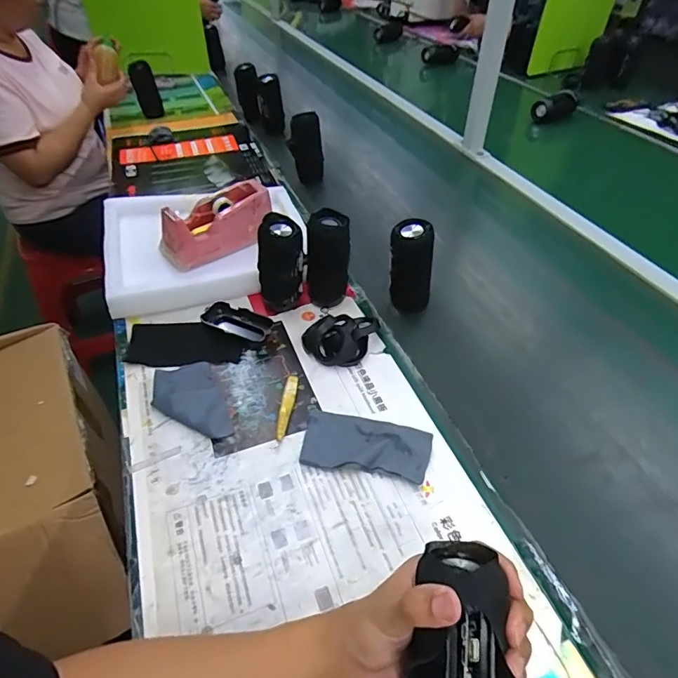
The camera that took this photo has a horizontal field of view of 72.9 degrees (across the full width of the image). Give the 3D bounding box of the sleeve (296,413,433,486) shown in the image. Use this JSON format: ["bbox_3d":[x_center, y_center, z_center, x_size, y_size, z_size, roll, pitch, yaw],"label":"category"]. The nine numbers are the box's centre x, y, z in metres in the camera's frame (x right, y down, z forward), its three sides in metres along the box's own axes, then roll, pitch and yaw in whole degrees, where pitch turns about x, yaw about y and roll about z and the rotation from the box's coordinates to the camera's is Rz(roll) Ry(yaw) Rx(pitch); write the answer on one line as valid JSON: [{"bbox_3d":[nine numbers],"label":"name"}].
[{"bbox_3d":[0.033,0.130,0.567,0.153,0.014,0.076,8,45,9],"label":"sleeve"}]

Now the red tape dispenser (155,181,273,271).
[{"bbox_3d":[-0.219,-0.211,0.810,0.207,0.112,0.076,-37,55,-20],"label":"red tape dispenser"}]

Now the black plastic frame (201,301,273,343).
[{"bbox_3d":[-0.160,-0.027,0.709,0.111,0.020,0.045,16,47,16],"label":"black plastic frame"}]

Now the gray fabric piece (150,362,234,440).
[{"bbox_3d":[-0.199,0.080,0.607,0.084,0.014,0.136,-18,47,-17],"label":"gray fabric piece"}]

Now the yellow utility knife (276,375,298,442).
[{"bbox_3d":[-0.068,0.086,0.605,0.016,0.007,0.104,3,45,4],"label":"yellow utility knife"}]

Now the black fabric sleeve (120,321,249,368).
[{"bbox_3d":[-0.227,0.004,0.689,0.177,0.010,0.087,-2,45,-1],"label":"black fabric sleeve"}]

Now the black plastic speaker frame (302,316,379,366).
[{"bbox_3d":[0.003,-0.004,0.671,0.112,0.042,0.085,-3,44,-2],"label":"black plastic speaker frame"}]

